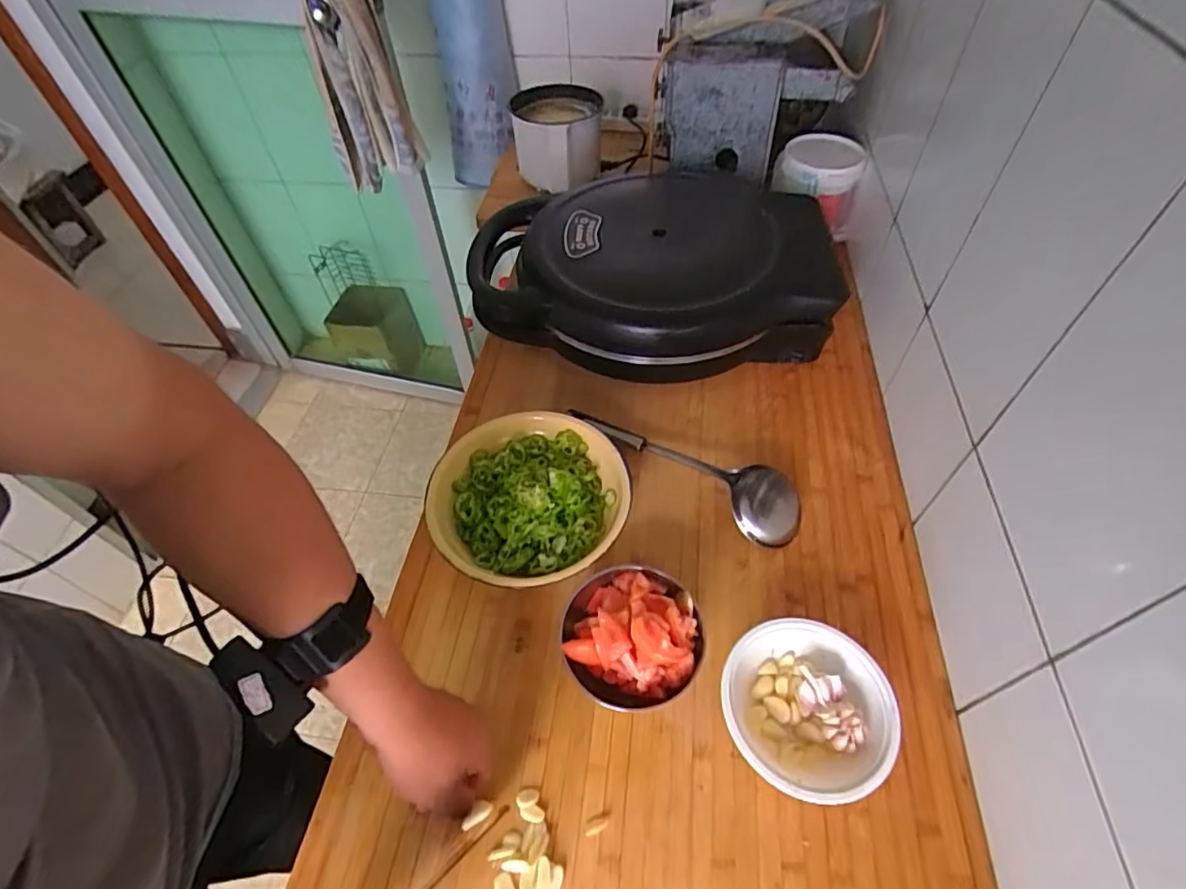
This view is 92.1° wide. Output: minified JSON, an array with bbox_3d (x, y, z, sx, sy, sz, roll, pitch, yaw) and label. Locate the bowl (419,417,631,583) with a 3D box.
[{"bbox_3d":[-0.074,0.063,0.649,0.217,0.059,0.214,-2,54,3],"label":"bowl"}]

